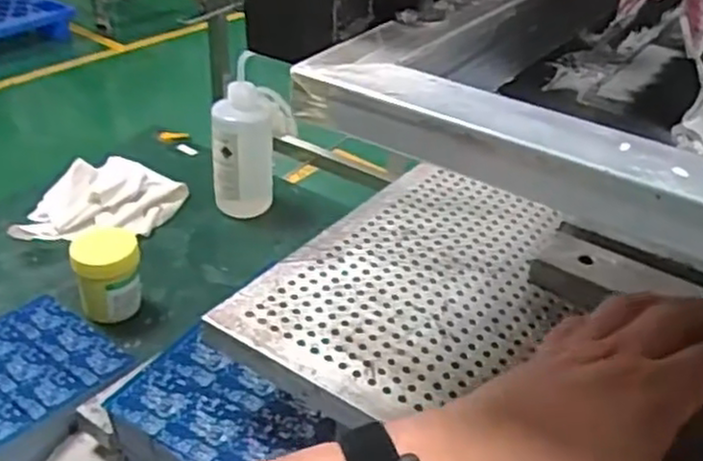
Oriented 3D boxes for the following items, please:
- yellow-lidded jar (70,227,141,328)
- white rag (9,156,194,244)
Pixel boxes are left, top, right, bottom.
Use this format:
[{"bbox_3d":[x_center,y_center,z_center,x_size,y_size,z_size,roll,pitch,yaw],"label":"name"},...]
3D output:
[{"bbox_3d":[-0.246,0.050,0.754,0.063,0.090,0.055,-6,35,-18],"label":"yellow-lidded jar"},{"bbox_3d":[-0.306,-0.033,0.930,0.147,0.034,0.186,16,34,14],"label":"white rag"}]

